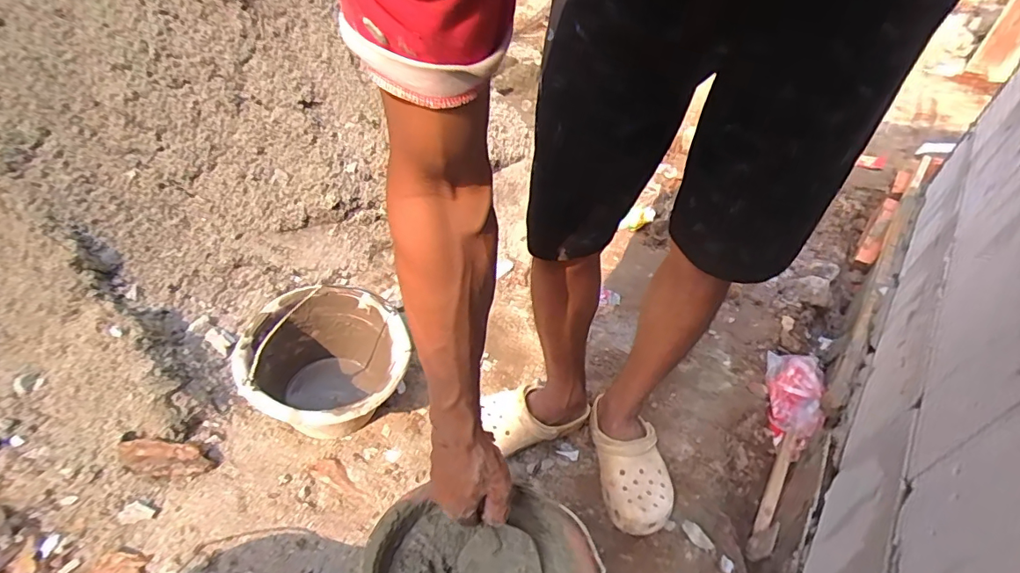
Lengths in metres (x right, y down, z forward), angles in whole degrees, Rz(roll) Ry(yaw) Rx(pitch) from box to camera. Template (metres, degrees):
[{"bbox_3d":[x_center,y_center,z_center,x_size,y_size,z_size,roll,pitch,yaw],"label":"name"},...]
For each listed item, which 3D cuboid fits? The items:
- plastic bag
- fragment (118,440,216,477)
[{"bbox_3d":[0.572,0.232,1.003,0.089,0.109,0.205,18,43,12],"label":"plastic bag"},{"bbox_3d":[-0.505,0.255,0.723,0.120,0.024,0.045,18,39,-18],"label":"fragment"}]

